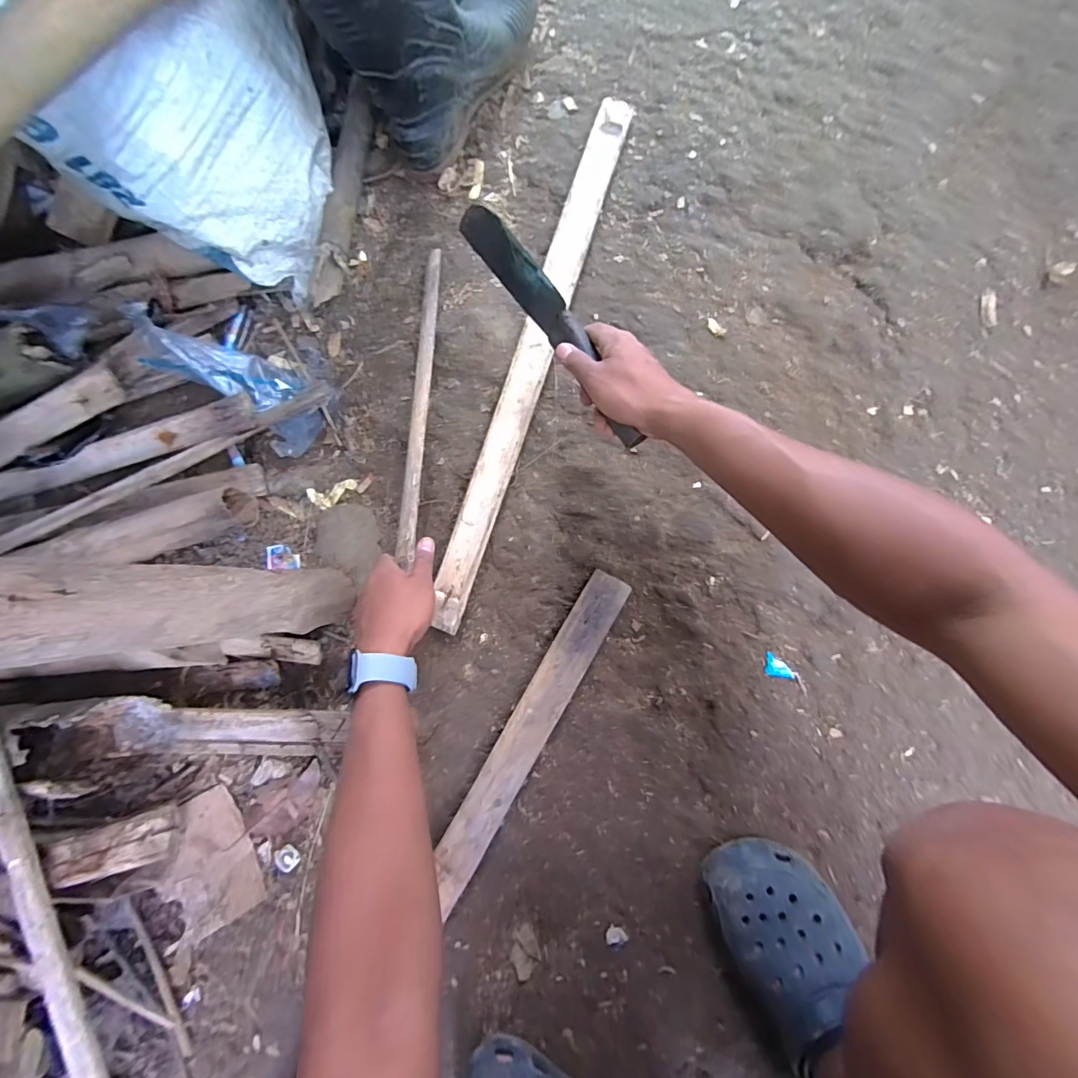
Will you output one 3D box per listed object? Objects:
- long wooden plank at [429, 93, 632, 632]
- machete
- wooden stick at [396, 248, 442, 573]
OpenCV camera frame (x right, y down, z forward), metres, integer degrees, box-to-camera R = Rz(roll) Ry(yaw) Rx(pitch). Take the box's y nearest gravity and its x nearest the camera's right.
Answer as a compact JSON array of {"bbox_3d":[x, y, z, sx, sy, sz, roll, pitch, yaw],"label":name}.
[{"bbox_3d":[-0.003,-0.225,0.574,0.055,0.013,0.691,17,86,10],"label":"long wooden plank"},{"bbox_3d":[0.010,-0.234,0.473,0.030,0.043,0.330,-34,77,0],"label":"machete"},{"bbox_3d":[-0.139,-0.170,0.542,0.023,0.014,0.409,0,74,5],"label":"wooden stick"}]

